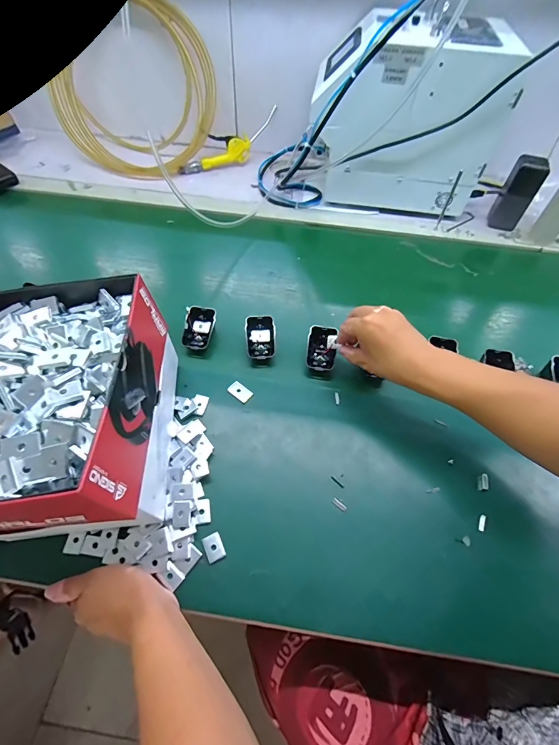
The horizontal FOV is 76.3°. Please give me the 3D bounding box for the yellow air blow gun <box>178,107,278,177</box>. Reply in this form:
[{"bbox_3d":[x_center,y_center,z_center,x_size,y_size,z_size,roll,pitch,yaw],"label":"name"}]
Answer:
[{"bbox_3d":[-0.121,-0.540,0.857,0.265,0.067,0.053,-34,65,-7],"label":"yellow air blow gun"}]

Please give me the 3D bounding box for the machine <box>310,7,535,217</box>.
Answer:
[{"bbox_3d":[0.233,-0.487,0.700,0.332,0.280,0.195,2,55,-2],"label":"machine"}]

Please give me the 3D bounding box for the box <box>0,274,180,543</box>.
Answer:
[{"bbox_3d":[-0.235,0.042,0.397,0.215,0.181,0.245,-2,56,-4],"label":"box"}]

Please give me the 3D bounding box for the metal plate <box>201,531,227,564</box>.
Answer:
[{"bbox_3d":[-0.076,0.203,0.413,0.021,0.004,0.030,-22,59,-17],"label":"metal plate"}]

